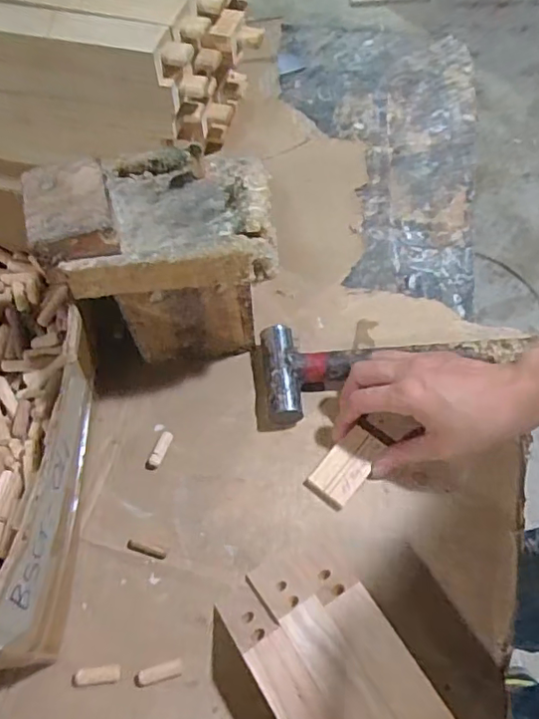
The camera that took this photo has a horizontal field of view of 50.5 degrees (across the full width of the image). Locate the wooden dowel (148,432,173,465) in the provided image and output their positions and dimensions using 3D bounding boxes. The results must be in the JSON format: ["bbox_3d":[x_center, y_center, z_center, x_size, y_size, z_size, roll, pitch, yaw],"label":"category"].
[{"bbox_3d":[-0.089,0.075,0.476,0.010,0.012,0.030,15,61,10],"label":"wooden dowel"}]

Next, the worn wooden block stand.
[{"bbox_3d":[-0.079,-0.079,0.464,0.156,0.185,0.109,-8,60,-4],"label":"worn wooden block stand"}]

